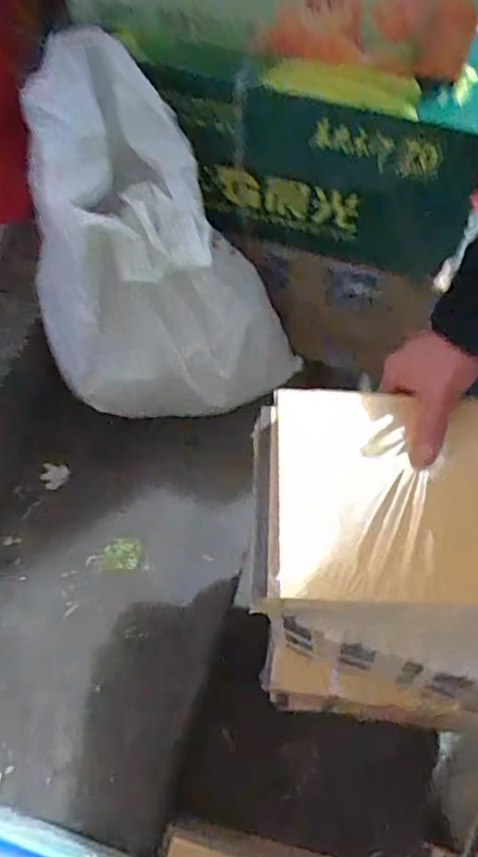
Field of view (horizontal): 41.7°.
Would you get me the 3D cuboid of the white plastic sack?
[{"bbox_3d":[-0.068,-0.158,0.672,0.265,0.408,0.136,-16,63,-10],"label":"white plastic sack"}]

